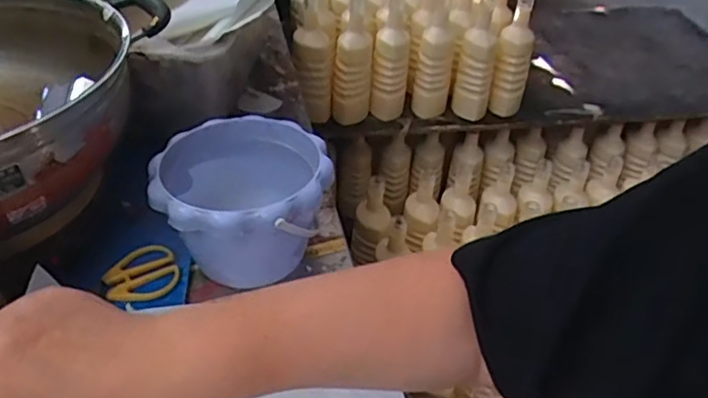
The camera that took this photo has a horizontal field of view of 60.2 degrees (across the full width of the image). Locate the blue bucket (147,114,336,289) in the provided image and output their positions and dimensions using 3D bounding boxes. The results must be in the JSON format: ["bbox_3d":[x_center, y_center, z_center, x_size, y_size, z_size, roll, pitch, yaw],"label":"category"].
[{"bbox_3d":[-0.099,0.010,0.565,0.151,0.109,0.143,3,38,-2],"label":"blue bucket"}]

